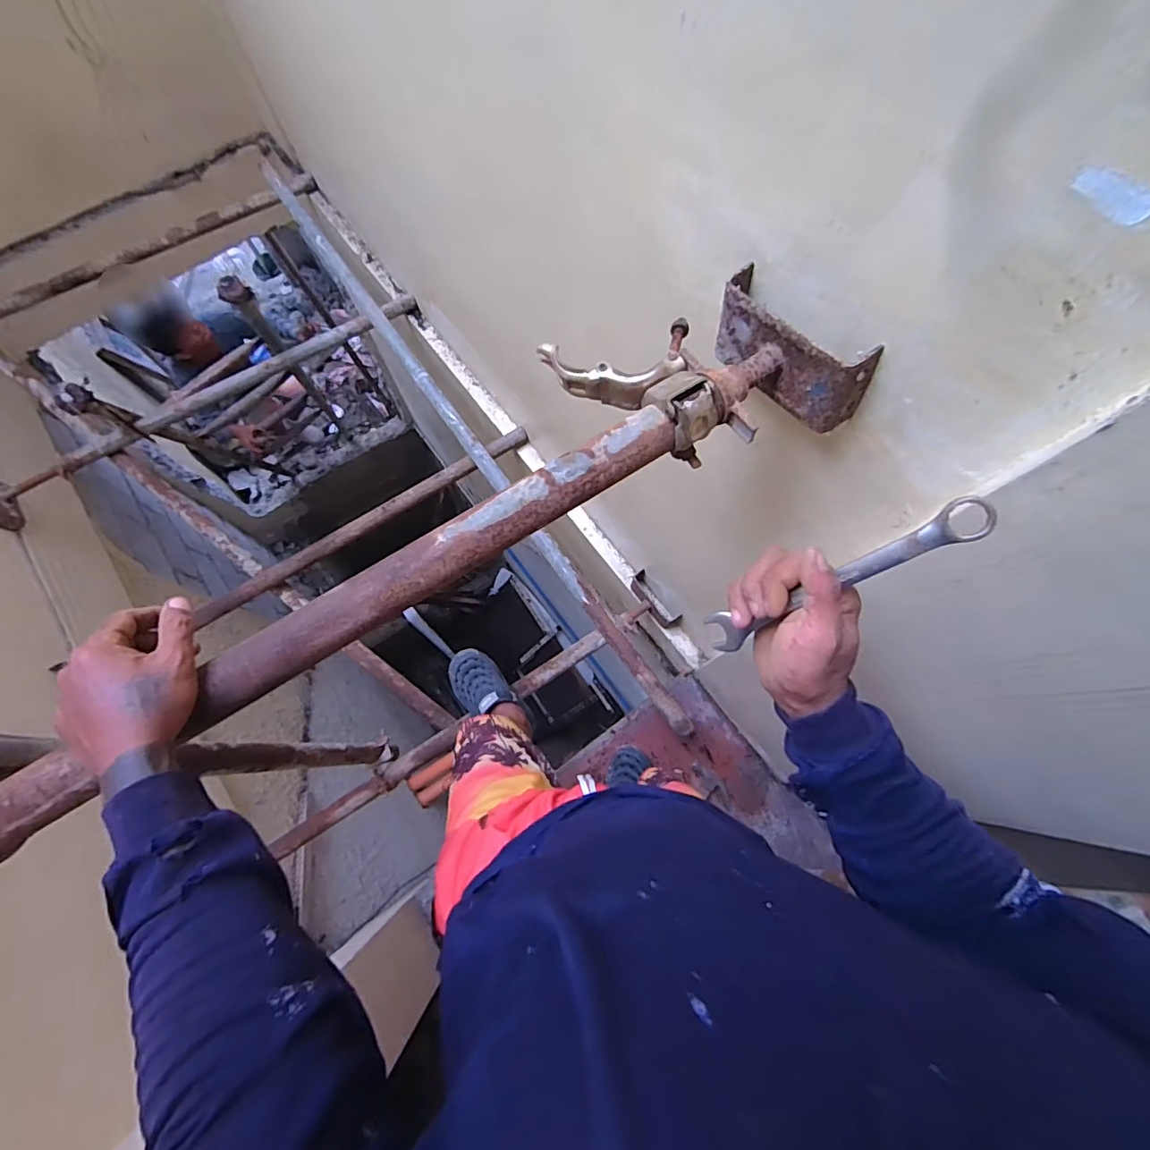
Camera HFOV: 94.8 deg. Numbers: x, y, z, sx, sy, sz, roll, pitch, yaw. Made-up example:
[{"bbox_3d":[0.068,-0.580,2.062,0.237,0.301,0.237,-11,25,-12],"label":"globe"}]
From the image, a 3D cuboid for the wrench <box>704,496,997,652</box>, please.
[{"bbox_3d":[0.174,0.007,0.369,0.017,0.205,0.031,-7,69,-42],"label":"wrench"}]

